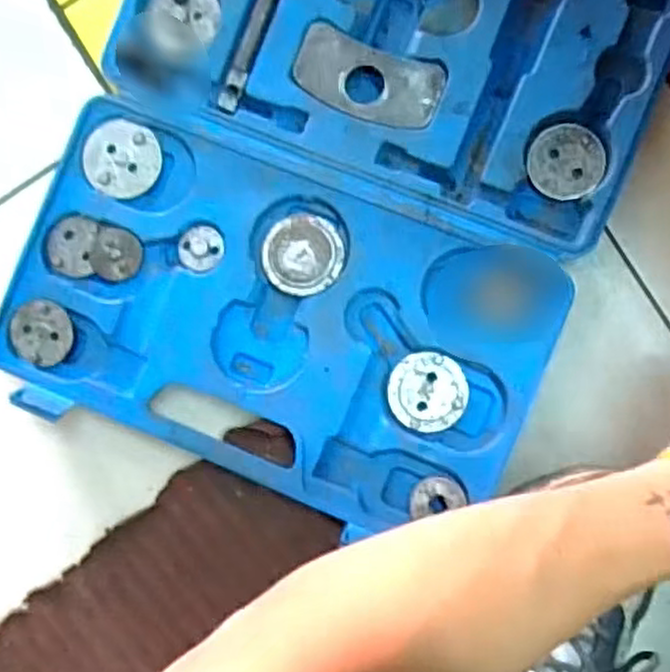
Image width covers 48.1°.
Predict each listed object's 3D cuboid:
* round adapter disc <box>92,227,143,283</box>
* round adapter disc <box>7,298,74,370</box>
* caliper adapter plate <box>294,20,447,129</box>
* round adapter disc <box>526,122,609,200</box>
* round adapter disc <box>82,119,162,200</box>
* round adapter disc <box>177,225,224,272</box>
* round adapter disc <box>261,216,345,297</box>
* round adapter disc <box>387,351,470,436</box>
[{"bbox_3d":[-0.146,-0.055,0.504,0.034,0.005,0.035,0,89,7],"label":"round adapter disc"},{"bbox_3d":[-0.197,-0.002,0.505,0.041,0.007,0.043,8,90,7],"label":"round adapter disc"},{"bbox_3d":[0.021,-0.165,0.480,0.096,0.004,0.047,23,92,6],"label":"caliper adapter plate"},{"bbox_3d":[0.147,-0.110,0.476,0.045,0.011,0.047,0,89,7],"label":"round adapter disc"},{"bbox_3d":[-0.145,-0.120,0.509,0.053,0.007,0.051,0,89,7],"label":"round adapter disc"},{"bbox_3d":[-0.089,-0.059,0.499,0.030,0.004,0.030,0,89,7],"label":"round adapter disc"},{"bbox_3d":[-0.021,-0.053,0.486,0.052,0.007,0.051,0,89,7],"label":"round adapter disc"},{"bbox_3d":[0.060,0.036,0.478,0.050,0.006,0.049,0,89,7],"label":"round adapter disc"}]

